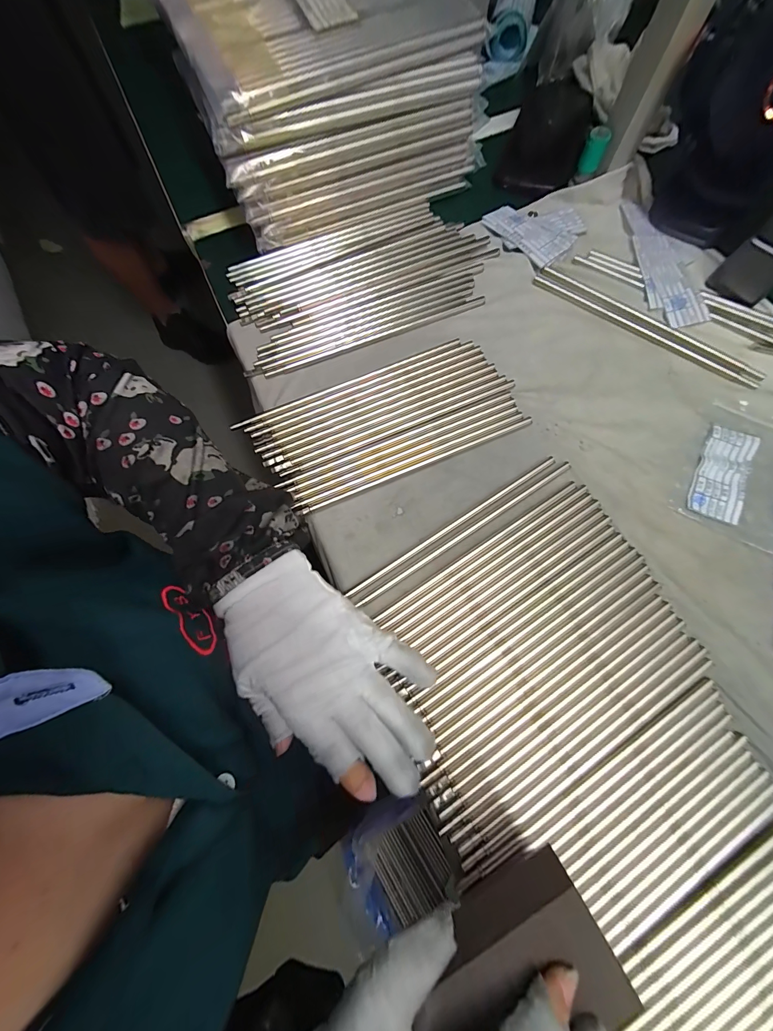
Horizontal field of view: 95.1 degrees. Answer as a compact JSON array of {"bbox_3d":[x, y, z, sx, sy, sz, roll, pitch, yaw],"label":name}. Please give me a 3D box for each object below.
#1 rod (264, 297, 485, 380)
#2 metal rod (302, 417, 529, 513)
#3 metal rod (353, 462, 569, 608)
[{"bbox_3d":[-0.009,-0.179,0.357,0.233,0.004,0.010,-22,75,-5],"label":"rod"},{"bbox_3d":[0.031,-0.046,0.319,0.223,0.005,0.007,-22,75,-5],"label":"metal rod"},{"bbox_3d":[0.070,0.013,0.300,0.218,0.004,0.006,-33,77,-8],"label":"metal rod"}]

